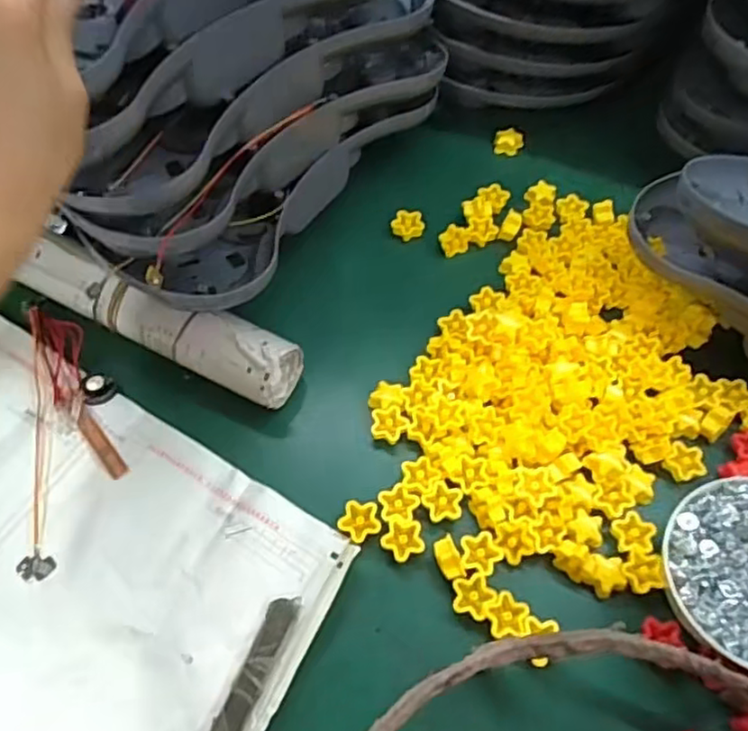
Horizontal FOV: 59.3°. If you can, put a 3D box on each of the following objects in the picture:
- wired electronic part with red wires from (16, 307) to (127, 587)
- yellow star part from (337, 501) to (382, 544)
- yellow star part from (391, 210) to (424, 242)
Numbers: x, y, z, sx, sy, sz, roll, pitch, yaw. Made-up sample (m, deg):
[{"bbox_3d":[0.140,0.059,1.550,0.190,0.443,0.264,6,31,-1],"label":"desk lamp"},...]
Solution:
[{"bbox_3d":[-0.212,0.037,0.457,0.063,0.018,0.205,-11,59,-7],"label":"wired electronic part with red wires"},{"bbox_3d":[-0.008,0.100,0.424,0.025,0.007,0.026,40,66,21],"label":"yellow star part"},{"bbox_3d":[0.029,-0.117,0.557,0.027,0.018,0.021,9,59,5],"label":"yellow star part"}]

